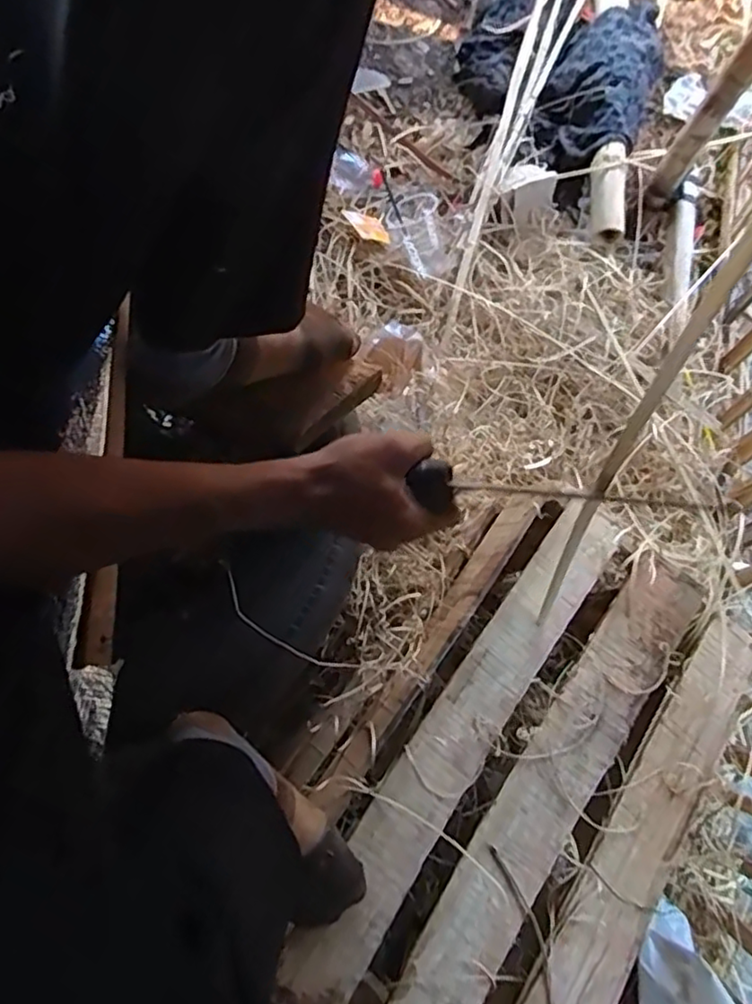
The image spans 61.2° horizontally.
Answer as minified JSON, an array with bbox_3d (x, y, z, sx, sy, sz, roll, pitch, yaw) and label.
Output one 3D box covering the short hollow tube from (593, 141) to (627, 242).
[{"bbox_3d":[0.434,-0.576,1.181,0.062,0.043,0.181,1,86,0],"label":"short hollow tube"}]

